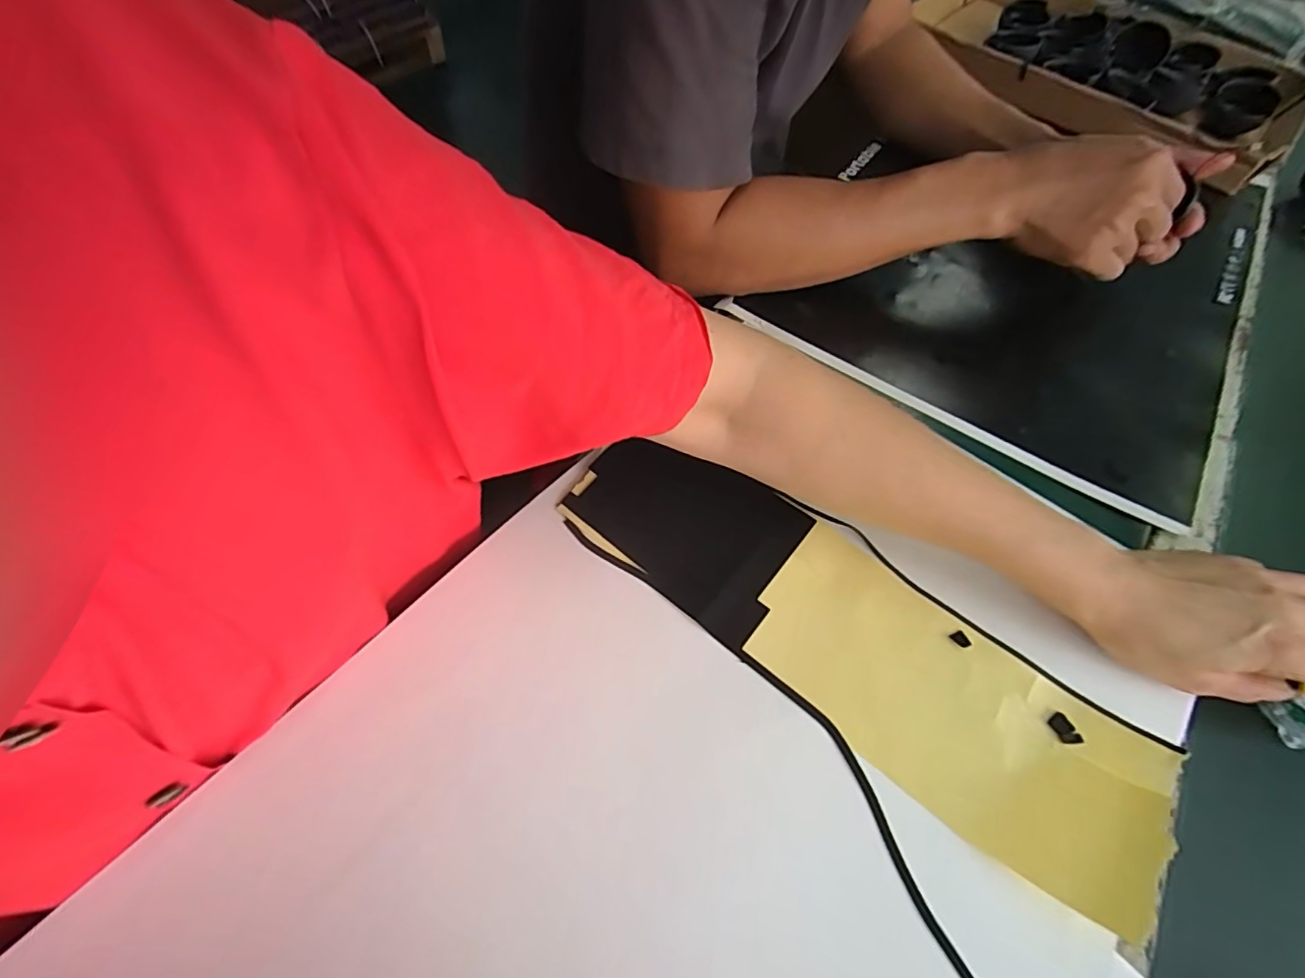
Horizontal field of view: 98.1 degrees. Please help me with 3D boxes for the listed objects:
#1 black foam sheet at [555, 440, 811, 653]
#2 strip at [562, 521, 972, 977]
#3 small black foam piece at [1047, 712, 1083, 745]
[{"bbox_3d":[0.020,0.021,0.361,0.137,0.013,0.096,31,70,14],"label":"black foam sheet"},{"bbox_3d":[0.067,0.124,0.306,0.043,0.004,0.327,-35,67,-20],"label":"strip"},{"bbox_3d":[0.226,0.132,0.310,0.011,0.004,0.017,-23,64,-15],"label":"small black foam piece"}]

